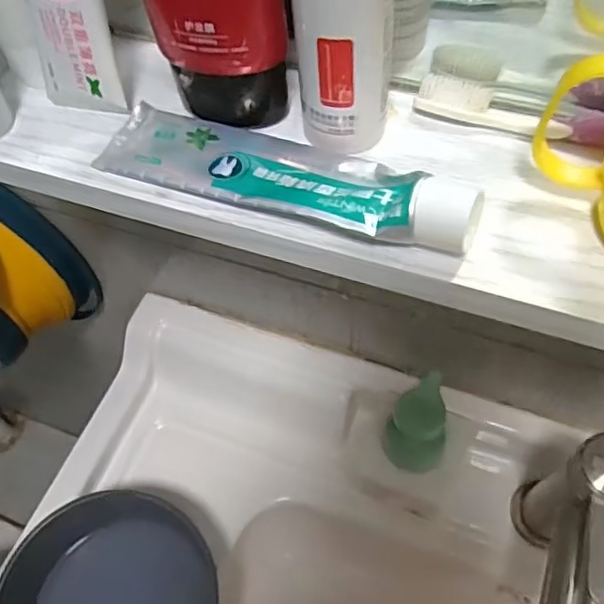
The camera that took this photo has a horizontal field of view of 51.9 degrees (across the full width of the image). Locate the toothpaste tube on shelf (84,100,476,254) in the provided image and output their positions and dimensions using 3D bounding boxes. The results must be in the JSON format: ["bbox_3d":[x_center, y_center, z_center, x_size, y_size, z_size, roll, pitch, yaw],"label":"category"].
[{"bbox_3d":[-0.010,-0.057,0.253,0.165,0.025,0.041,19,61,16],"label":"toothpaste tube on shelf"}]

